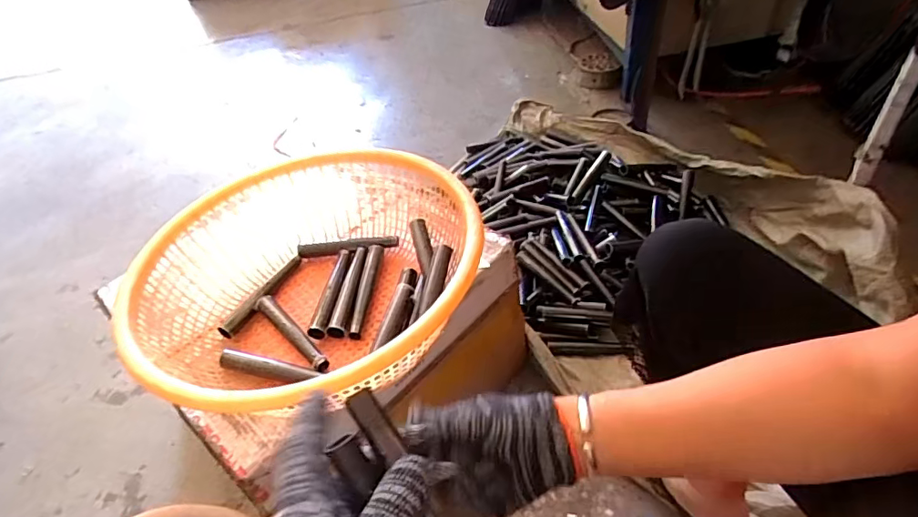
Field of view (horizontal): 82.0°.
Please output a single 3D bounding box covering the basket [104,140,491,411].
[{"bbox_3d":[-0.174,0.027,0.648,0.406,0.141,0.397,-4,44,4],"label":"basket"}]

